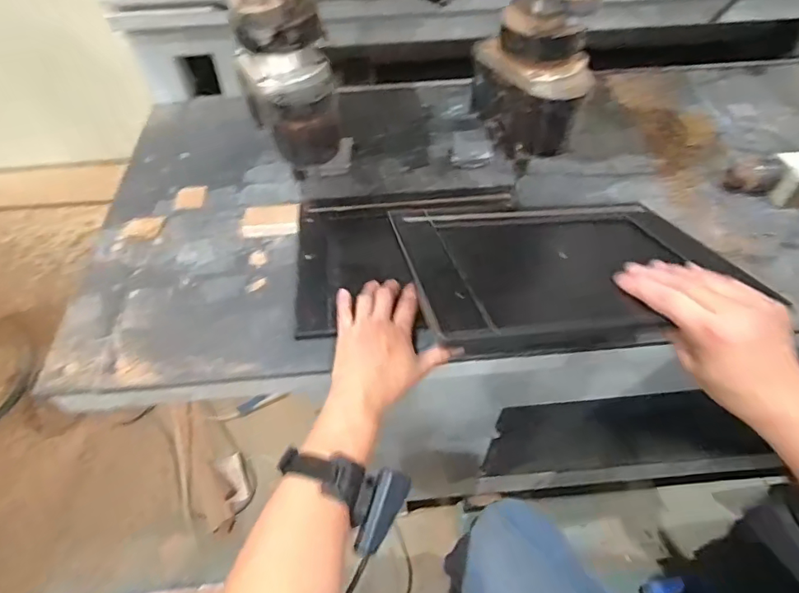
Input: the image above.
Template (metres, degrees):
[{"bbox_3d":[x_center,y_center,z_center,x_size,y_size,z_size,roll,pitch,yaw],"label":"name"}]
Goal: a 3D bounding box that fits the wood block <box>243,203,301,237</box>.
[{"bbox_3d":[-0.164,-0.098,0.642,0.074,0.018,0.034,-4,52,-2],"label":"wood block"}]

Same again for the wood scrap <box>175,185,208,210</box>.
[{"bbox_3d":[-0.288,-0.137,0.690,0.040,0.004,0.046,-3,52,-1],"label":"wood scrap"}]

